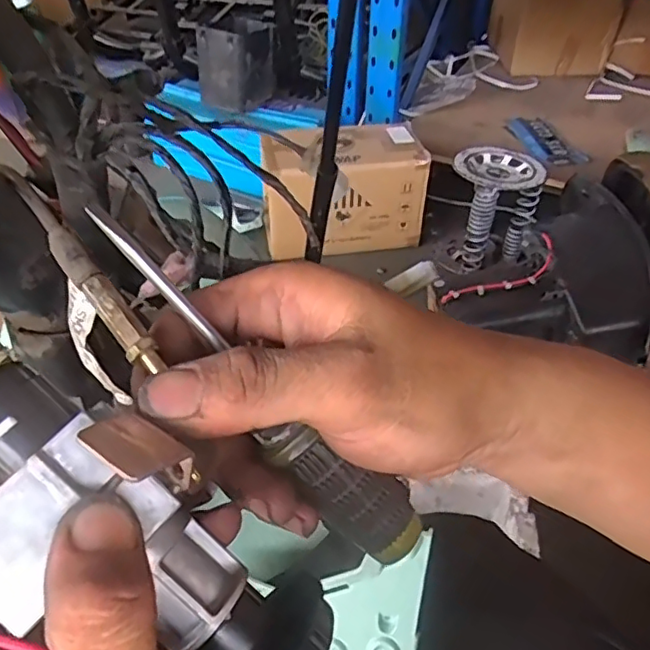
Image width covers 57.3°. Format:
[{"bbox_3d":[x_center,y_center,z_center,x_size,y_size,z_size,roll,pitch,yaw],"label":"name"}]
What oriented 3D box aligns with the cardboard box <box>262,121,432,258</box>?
[{"bbox_3d":[0.029,-0.342,1.493,0.379,0.239,0.257,-12,43,-14],"label":"cardboard box"}]

